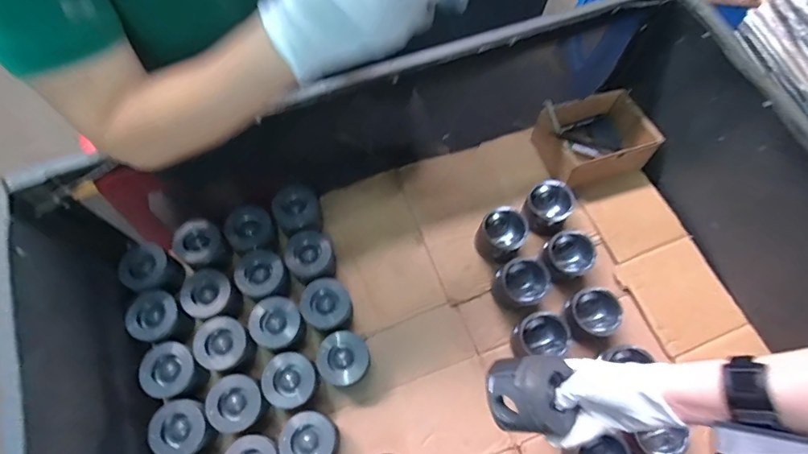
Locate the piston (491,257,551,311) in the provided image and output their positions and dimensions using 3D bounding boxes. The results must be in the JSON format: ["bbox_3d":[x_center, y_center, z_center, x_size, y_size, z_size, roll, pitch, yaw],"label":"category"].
[{"bbox_3d":[0.218,0.108,0.855,0.093,0.064,0.088,0,68,-1],"label":"piston"}]

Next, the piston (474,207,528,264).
[{"bbox_3d":[0.185,0.018,0.884,0.084,0.074,0.089,0,68,-1],"label":"piston"}]

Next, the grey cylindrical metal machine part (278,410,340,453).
[{"bbox_3d":[-0.151,0.345,0.743,0.086,0.076,0.084,0,68,-1],"label":"grey cylindrical metal machine part"}]

